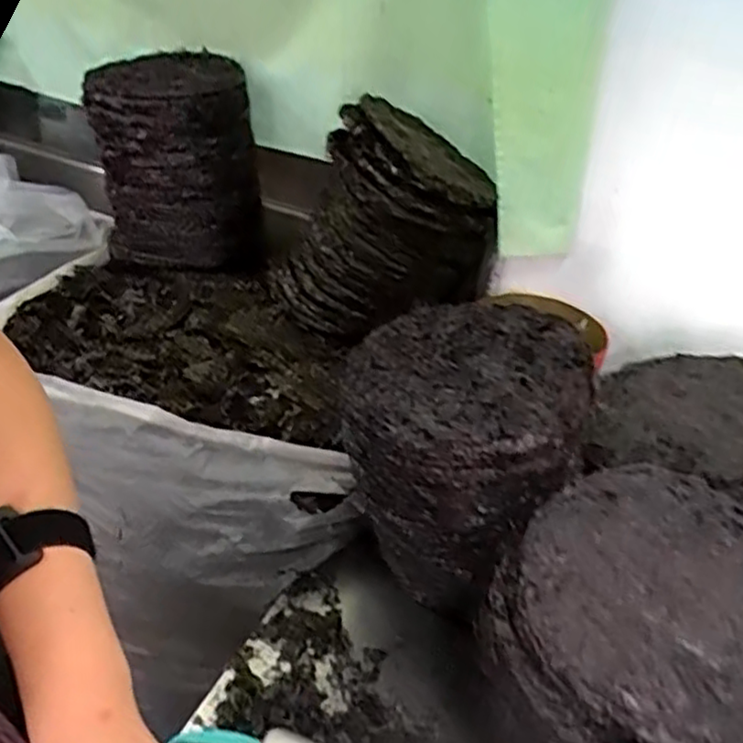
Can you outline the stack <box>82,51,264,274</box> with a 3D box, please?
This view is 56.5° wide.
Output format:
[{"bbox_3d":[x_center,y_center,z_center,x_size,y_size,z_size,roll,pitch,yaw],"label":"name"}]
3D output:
[{"bbox_3d":[-0.259,-0.279,0.944,0.206,0.239,0.206,-1,36,-10],"label":"stack"}]

